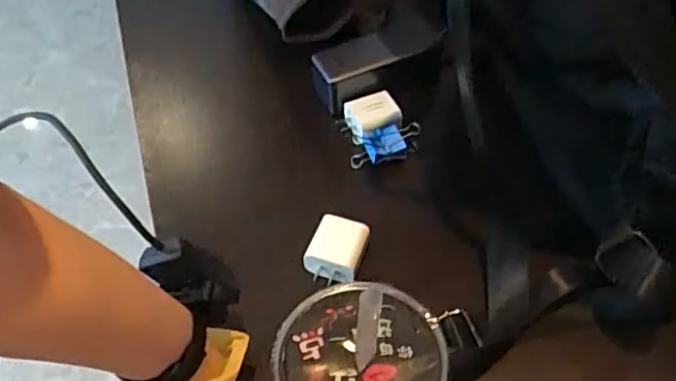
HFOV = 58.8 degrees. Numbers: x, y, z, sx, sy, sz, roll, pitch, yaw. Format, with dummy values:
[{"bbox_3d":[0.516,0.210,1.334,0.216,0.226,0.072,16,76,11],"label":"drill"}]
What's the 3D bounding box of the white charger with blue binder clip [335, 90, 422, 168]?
[{"bbox_3d":[0.040,-0.061,0.600,0.069,0.025,0.078,-15,52,-8],"label":"white charger with blue binder clip"}]

